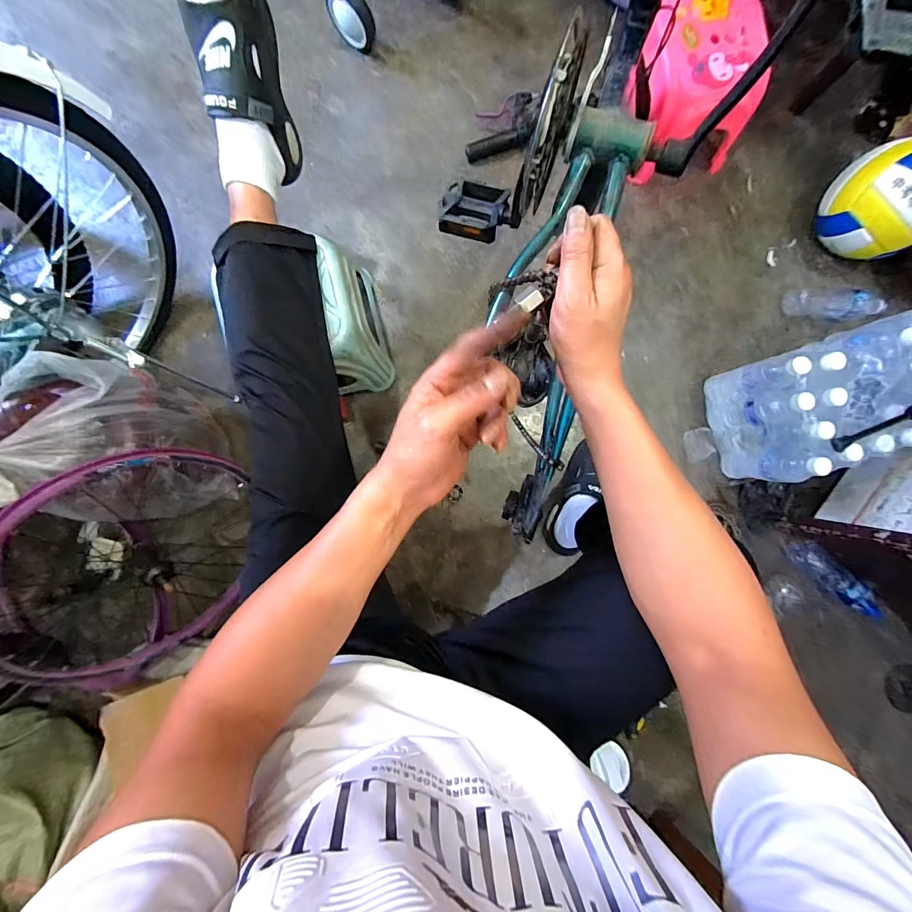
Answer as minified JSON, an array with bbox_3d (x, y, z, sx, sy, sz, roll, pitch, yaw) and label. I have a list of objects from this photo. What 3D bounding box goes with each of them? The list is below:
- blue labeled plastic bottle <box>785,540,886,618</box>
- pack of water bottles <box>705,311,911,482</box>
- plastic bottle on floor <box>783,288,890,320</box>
[{"bbox_3d":[0.865,0.285,0.879,0.250,0.057,0.056,43,90,-1],"label":"blue labeled plastic bottle"},{"bbox_3d":[0.764,-0.115,0.800,0.366,0.230,0.233,-18,91,-1],"label":"pack of water bottles"},{"bbox_3d":[0.862,-0.347,0.878,0.219,0.052,0.071,0,91,-1],"label":"plastic bottle on floor"}]

